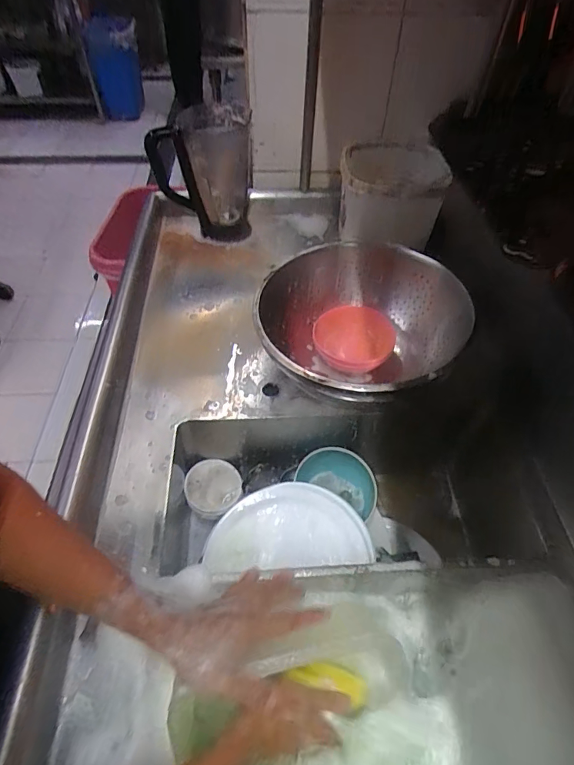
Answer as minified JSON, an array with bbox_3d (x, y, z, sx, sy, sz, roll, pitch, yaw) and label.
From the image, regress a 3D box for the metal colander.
[{"bbox_3d":[0.118,-0.075,0.728,0.328,0.147,0.324,0,50,-1],"label":"metal colander"}]

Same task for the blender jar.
[{"bbox_3d":[-0.172,-0.451,0.970,0.184,0.237,0.151,8,51,6],"label":"blender jar"}]

